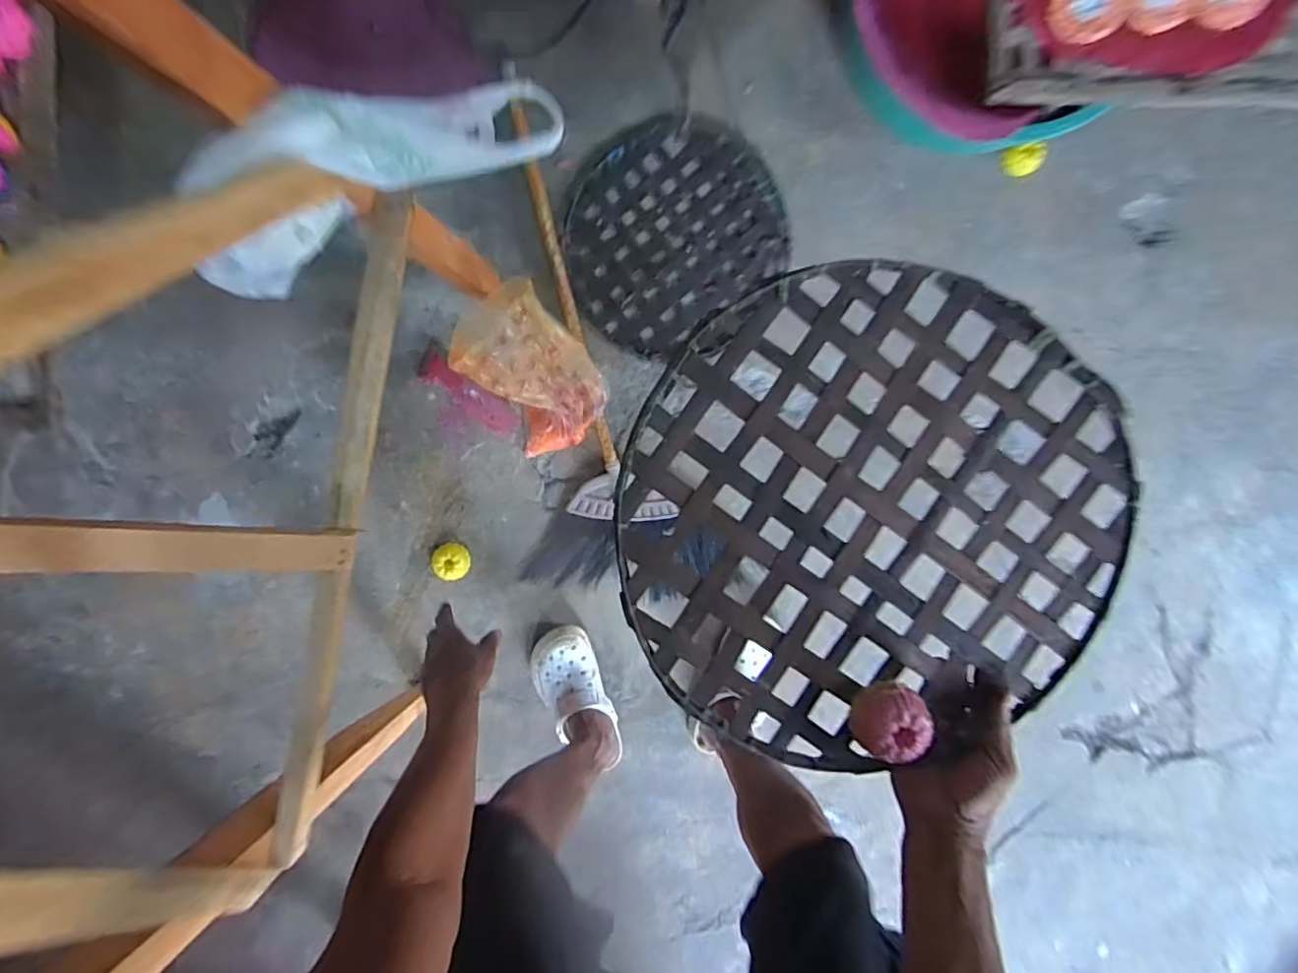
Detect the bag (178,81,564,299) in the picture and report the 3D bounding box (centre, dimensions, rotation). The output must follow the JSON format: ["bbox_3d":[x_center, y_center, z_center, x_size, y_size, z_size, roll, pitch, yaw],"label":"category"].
[{"bbox_3d":[-0.191,-0.246,0.454,0.293,0.132,0.074,-37,95,-22],"label":"bag"}]

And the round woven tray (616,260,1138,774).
[{"bbox_3d":[0.176,0.028,0.476,0.383,0.041,0.382,0,96,1],"label":"round woven tray"}]

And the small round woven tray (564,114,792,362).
[{"bbox_3d":[0.027,-0.417,0.988,0.349,0.029,0.322,0,96,1],"label":"small round woven tray"}]

